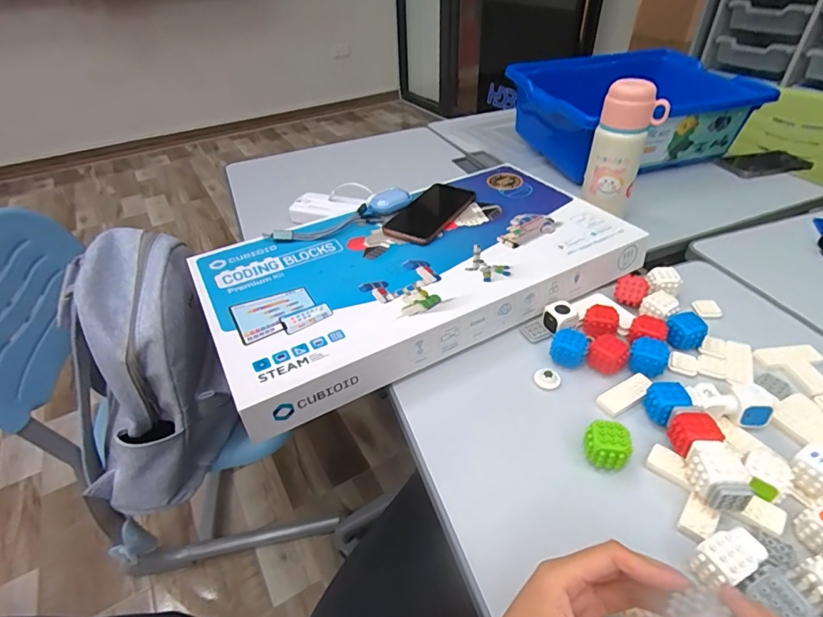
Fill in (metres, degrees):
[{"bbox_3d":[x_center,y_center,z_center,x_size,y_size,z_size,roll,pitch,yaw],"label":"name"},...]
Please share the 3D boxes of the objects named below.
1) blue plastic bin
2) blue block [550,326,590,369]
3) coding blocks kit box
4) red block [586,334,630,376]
[{"bbox_3d":[0.435,-0.407,0.930,0.410,0.144,0.301,-11,41,-9],"label":"blue plastic bin"},{"bbox_3d":[0.176,0.044,0.504,0.037,0.035,0.028,13,43,18],"label":"blue block"},{"bbox_3d":[0.010,-0.063,0.615,0.542,0.051,0.302,-22,44,-21],"label":"coding blocks kit box"},{"bbox_3d":[0.214,0.050,0.492,0.037,0.030,0.029,31,50,33],"label":"red block"}]

